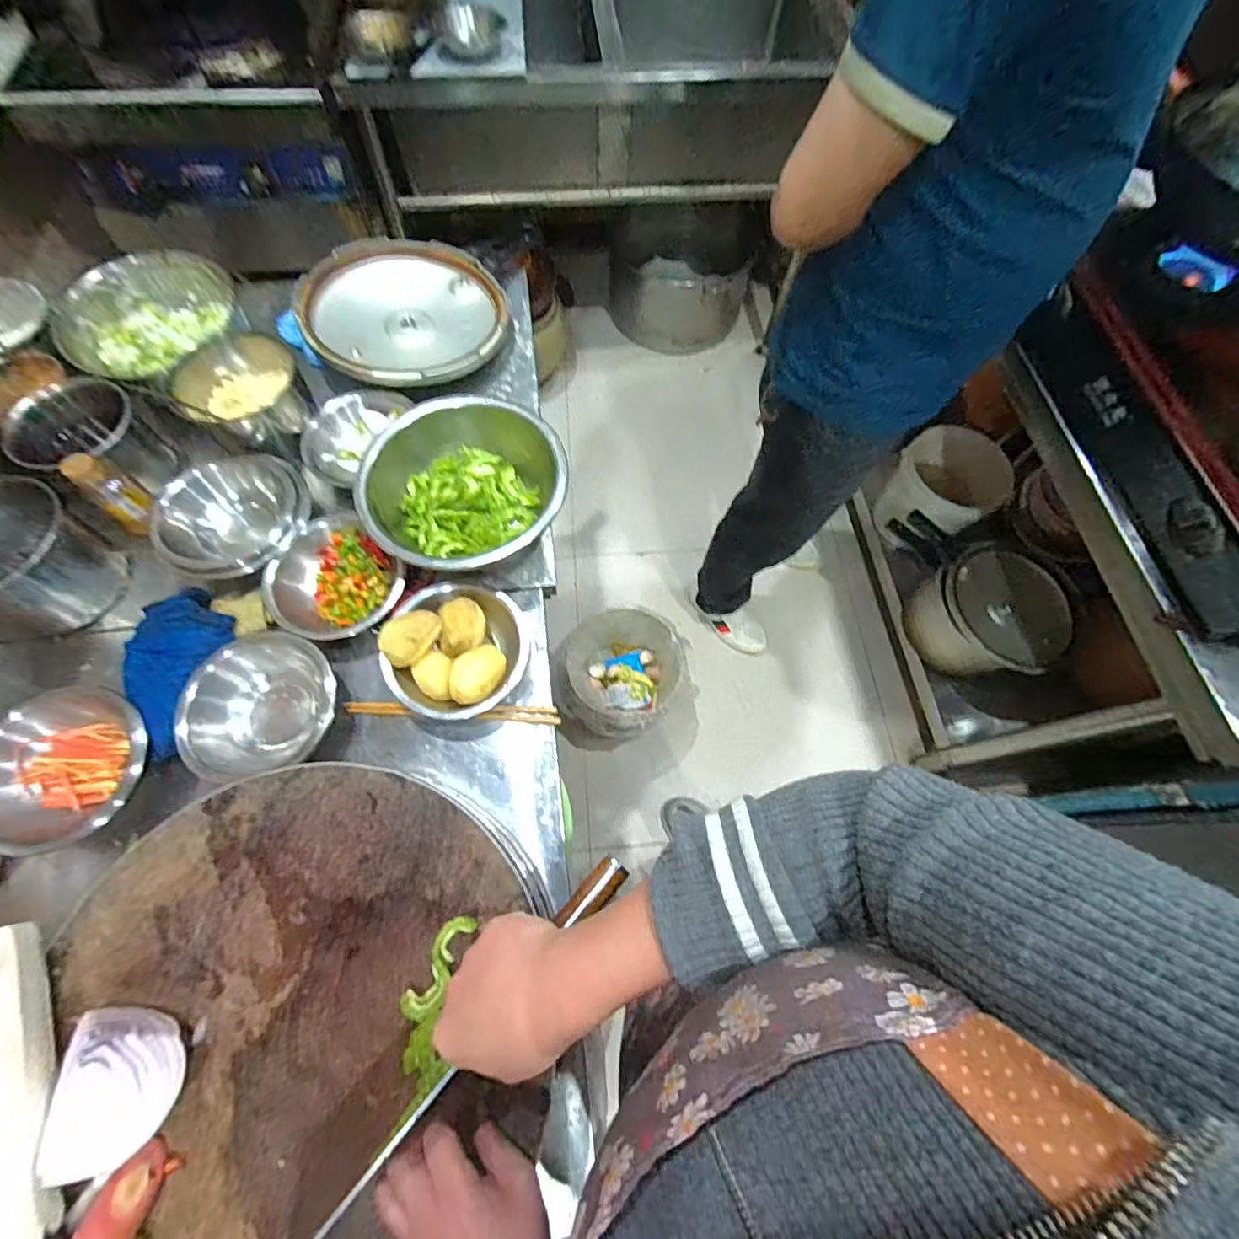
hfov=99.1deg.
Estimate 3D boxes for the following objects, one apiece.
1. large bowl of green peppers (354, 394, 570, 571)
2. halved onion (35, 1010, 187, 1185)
[{"bbox_3d":[-0.179,-0.148,0.652,0.238,0.092,0.206,-14,68,-8],"label":"large bowl of green peppers"},{"bbox_3d":[-0.346,0.323,0.370,0.070,0.064,0.091,-14,68,-7],"label":"halved onion"}]

